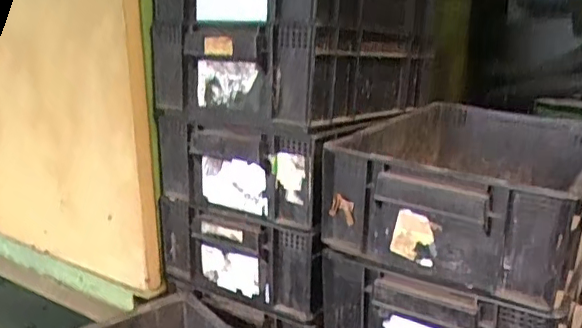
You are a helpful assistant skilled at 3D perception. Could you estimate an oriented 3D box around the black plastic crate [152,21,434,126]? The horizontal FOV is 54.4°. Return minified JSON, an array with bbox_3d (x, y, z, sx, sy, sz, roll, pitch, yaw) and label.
[{"bbox_3d":[0.015,-0.135,0.754,0.244,0.114,0.309,8,20,33],"label":"black plastic crate"}]

